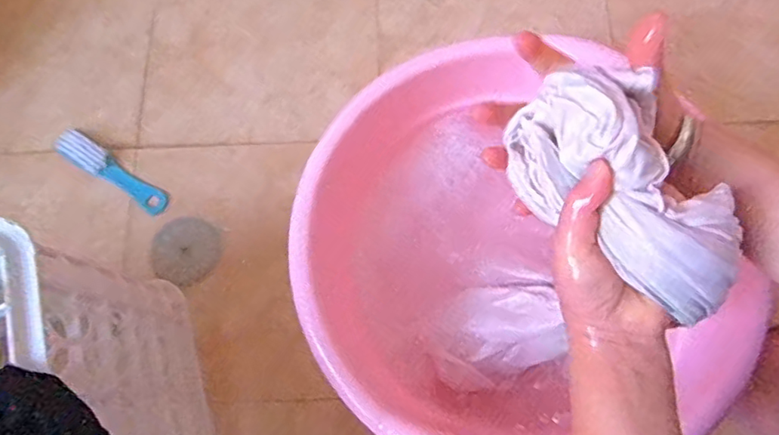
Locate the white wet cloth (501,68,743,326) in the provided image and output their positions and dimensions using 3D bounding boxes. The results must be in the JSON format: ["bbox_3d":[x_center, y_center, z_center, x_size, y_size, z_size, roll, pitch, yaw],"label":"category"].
[{"bbox_3d":[0.138,-0.017,0.310,0.080,0.065,0.151,-35,74,-10],"label":"white wet cloth"}]

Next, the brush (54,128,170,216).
[{"bbox_3d":[-0.328,-0.056,0.646,0.153,0.019,0.034,31,75,11],"label":"brush"}]

